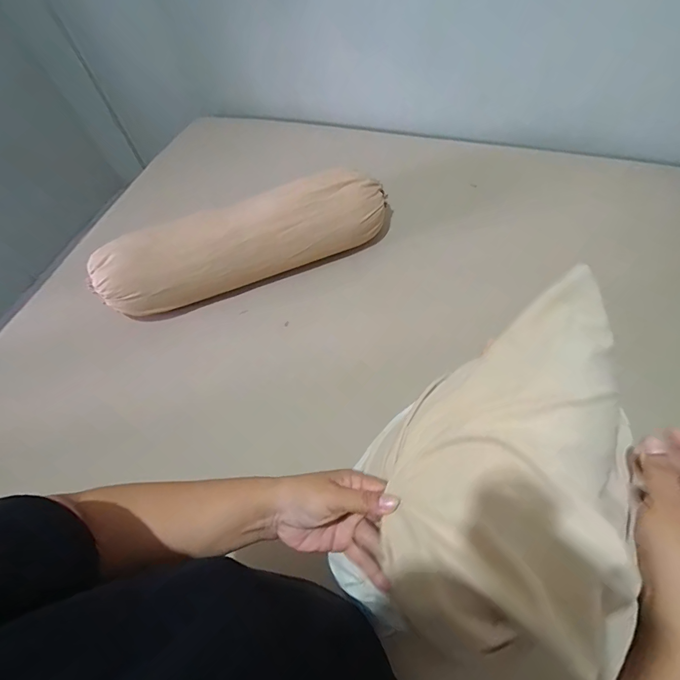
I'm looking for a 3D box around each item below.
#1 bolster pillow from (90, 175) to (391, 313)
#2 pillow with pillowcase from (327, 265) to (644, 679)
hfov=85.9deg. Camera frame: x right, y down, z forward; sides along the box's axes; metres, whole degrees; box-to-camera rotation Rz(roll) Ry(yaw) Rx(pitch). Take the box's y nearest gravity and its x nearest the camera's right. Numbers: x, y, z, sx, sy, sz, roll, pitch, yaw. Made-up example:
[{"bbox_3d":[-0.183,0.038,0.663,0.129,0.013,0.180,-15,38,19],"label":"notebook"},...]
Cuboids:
[{"bbox_3d":[-0.267,-0.296,1.088,0.834,0.171,0.167,-21,61,-8],"label":"bolster pillow"},{"bbox_3d":[0.152,0.096,0.328,0.198,0.108,0.342,34,68,21],"label":"pillow with pillowcase"}]

